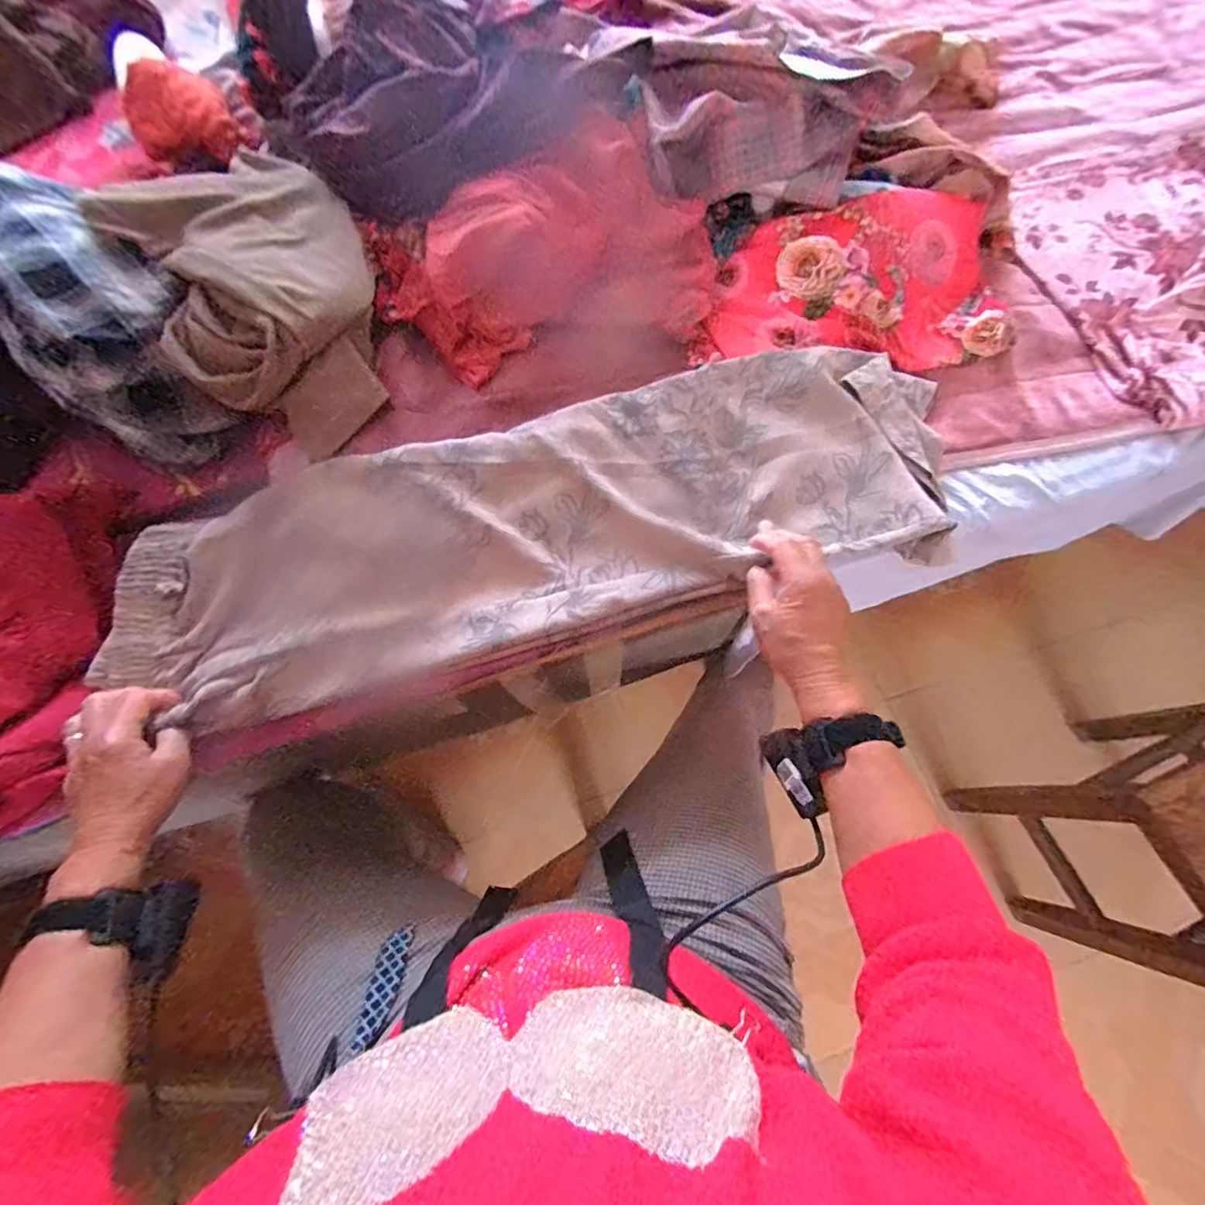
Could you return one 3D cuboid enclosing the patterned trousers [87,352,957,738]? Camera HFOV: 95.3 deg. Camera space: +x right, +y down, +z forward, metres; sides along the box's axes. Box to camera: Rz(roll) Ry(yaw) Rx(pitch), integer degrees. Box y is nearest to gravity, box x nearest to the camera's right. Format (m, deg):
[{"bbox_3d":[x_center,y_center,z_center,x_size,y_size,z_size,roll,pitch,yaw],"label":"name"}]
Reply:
[{"bbox_3d":[-0.057,-0.074,0.530,0.765,0.040,0.226,-16,71,-4],"label":"patterned trousers"}]

